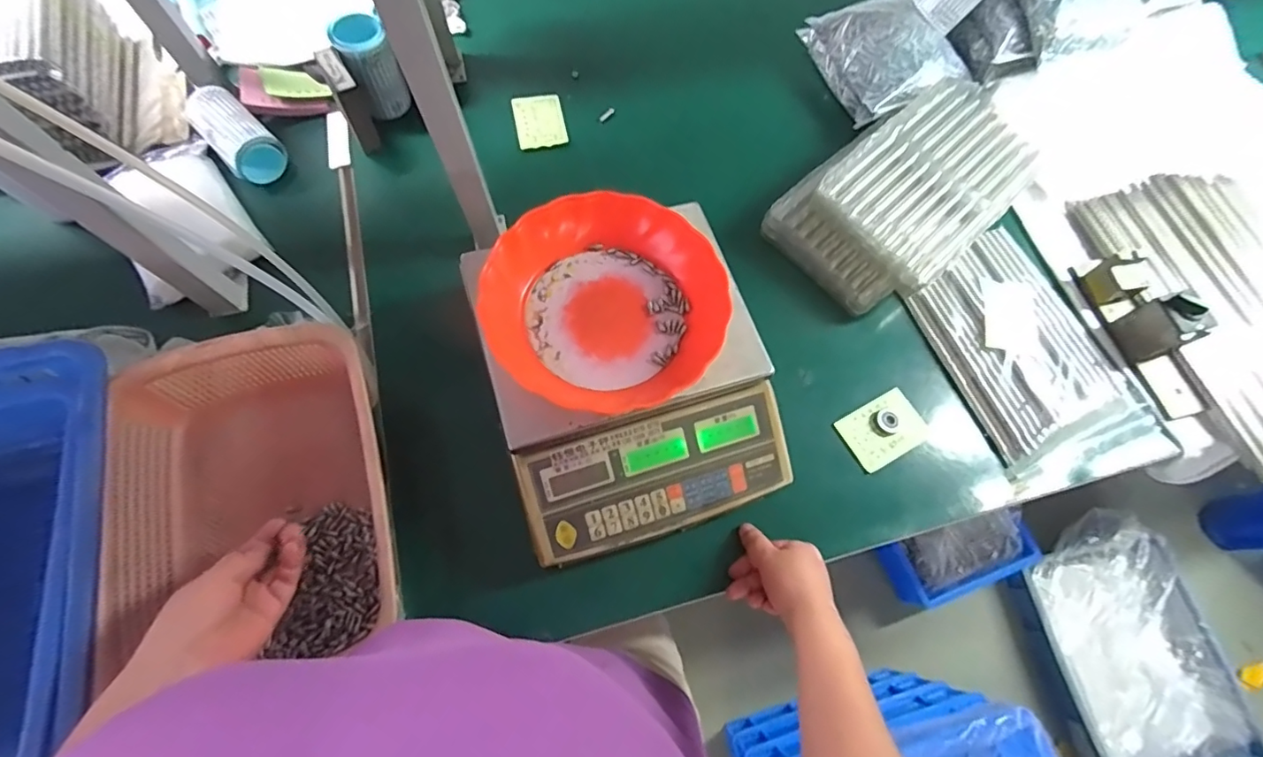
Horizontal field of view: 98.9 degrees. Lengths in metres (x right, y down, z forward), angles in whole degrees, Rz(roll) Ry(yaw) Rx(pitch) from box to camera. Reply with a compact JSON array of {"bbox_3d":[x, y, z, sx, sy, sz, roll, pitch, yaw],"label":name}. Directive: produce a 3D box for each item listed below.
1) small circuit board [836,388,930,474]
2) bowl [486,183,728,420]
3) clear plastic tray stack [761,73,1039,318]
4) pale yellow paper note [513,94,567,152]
[{"bbox_3d":[0.284,0.057,0.610,0.094,0.006,0.065,-27,73,-12],"label":"small circuit board"},{"bbox_3d":[-0.021,-0.065,0.486,0.212,0.051,0.200,26,71,7],"label":"bowl"},{"bbox_3d":[0.345,-0.229,0.674,0.325,0.072,0.189,-38,76,-15],"label":"clear plastic tray stack"},{"bbox_3d":[-0.125,-0.352,0.741,0.066,0.006,0.090,-11,71,-7],"label":"pale yellow paper note"}]

